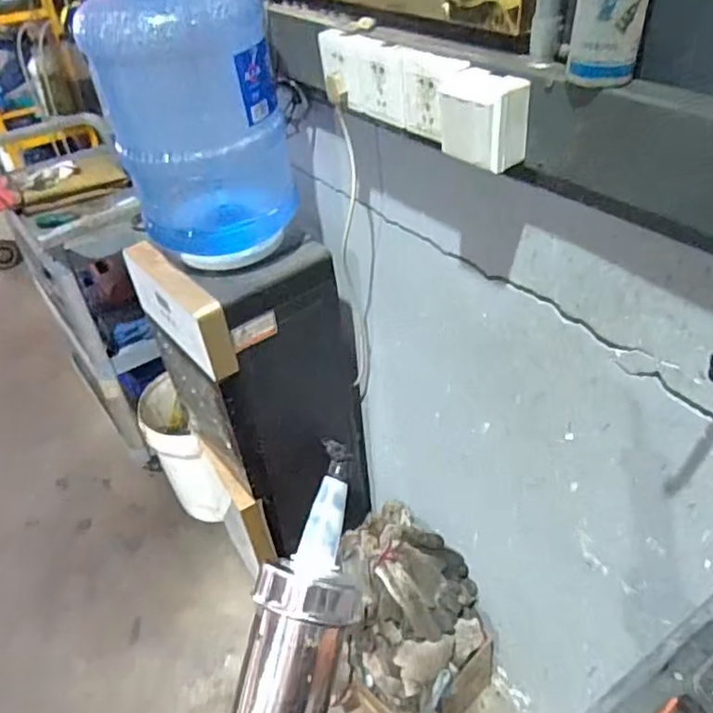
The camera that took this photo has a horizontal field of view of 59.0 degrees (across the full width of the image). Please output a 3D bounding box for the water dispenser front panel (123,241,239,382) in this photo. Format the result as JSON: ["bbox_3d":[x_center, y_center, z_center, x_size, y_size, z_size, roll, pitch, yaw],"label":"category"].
[{"bbox_3d":[-0.322,-0.093,1.123,0.051,0.146,0.298,-29,44,-27],"label":"water dispenser front panel"}]

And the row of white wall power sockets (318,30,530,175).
[{"bbox_3d":[0.063,-0.322,0.765,0.055,0.092,0.350,-24,43,-23],"label":"row of white wall power sockets"}]

